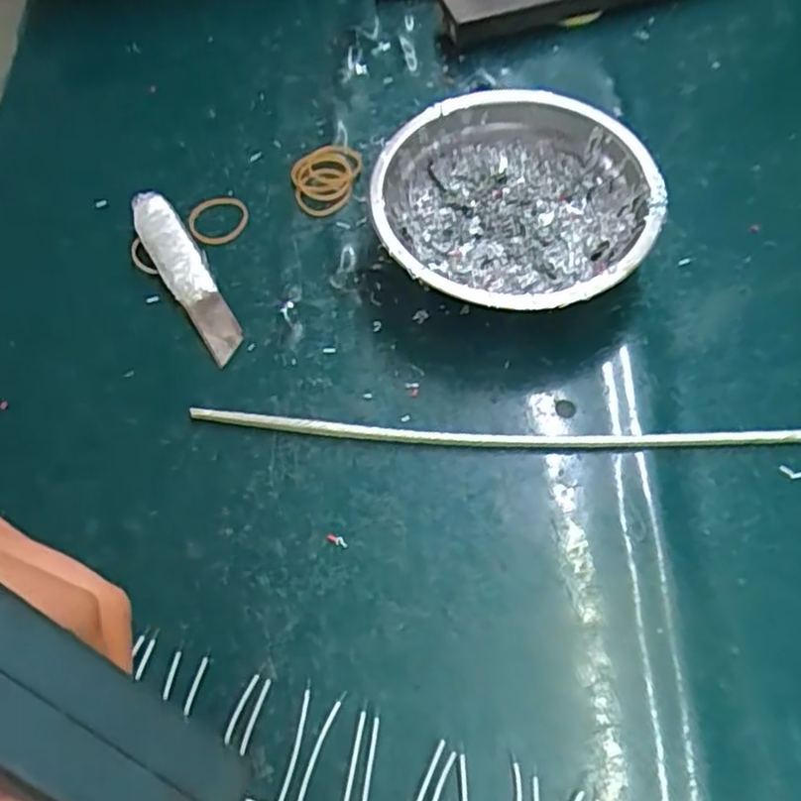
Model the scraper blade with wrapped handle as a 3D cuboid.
[{"bbox_3d":[-0.106,-0.063,0.345,0.022,0.018,0.107,-27,64,-11],"label":"scraper blade with wrapped handle"}]

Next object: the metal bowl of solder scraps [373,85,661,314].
[{"bbox_3d":[0.052,-0.084,0.327,0.123,0.047,0.118,-1,62,3],"label":"metal bowl of solder scraps"}]

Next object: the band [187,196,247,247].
[{"bbox_3d":[-0.096,-0.095,0.366,0.030,0.004,0.030,-1,62,3],"label":"band"}]

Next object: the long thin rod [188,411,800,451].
[{"bbox_3d":[0.049,0.014,0.296,0.276,0.005,0.011,2,62,4],"label":"long thin rod"}]

